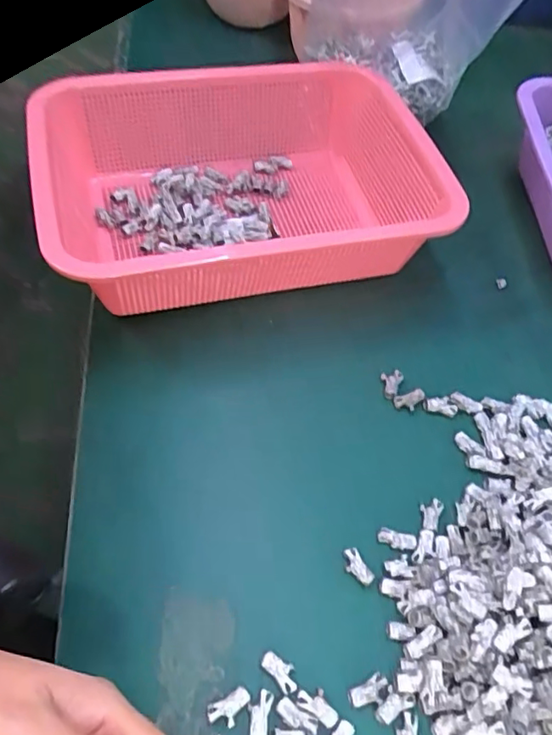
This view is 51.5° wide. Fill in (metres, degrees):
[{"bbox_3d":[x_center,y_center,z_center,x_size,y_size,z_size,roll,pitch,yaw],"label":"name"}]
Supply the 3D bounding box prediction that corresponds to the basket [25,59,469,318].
[{"bbox_3d":[-0.030,-0.137,0.454,0.290,0.092,0.210,-14,58,-14],"label":"basket"}]

